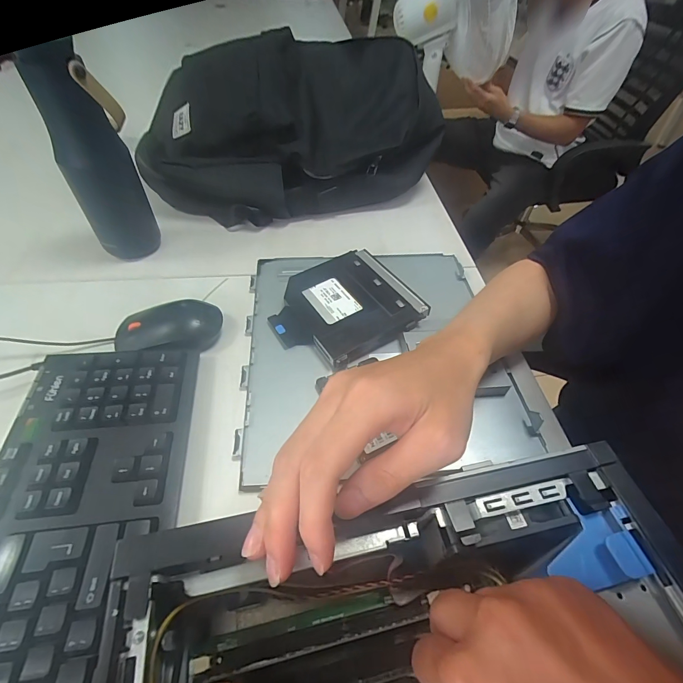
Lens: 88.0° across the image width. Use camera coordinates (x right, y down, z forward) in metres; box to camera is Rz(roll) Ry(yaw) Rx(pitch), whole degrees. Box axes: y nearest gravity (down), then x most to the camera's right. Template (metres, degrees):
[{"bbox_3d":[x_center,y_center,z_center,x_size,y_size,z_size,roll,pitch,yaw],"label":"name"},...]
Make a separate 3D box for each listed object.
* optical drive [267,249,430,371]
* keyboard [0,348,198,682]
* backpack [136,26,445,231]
[{"bbox_3d":[-0.001,-0.041,0.402,0.150,0.027,0.132,-26,56,-22],"label":"optical drive"},{"bbox_3d":[-0.191,0.181,0.208,0.131,0.032,0.426,0,50,-3],"label":"keyboard"},{"bbox_3d":[-0.074,-0.329,0.543,0.431,0.180,0.235,-13,52,-14],"label":"backpack"}]

